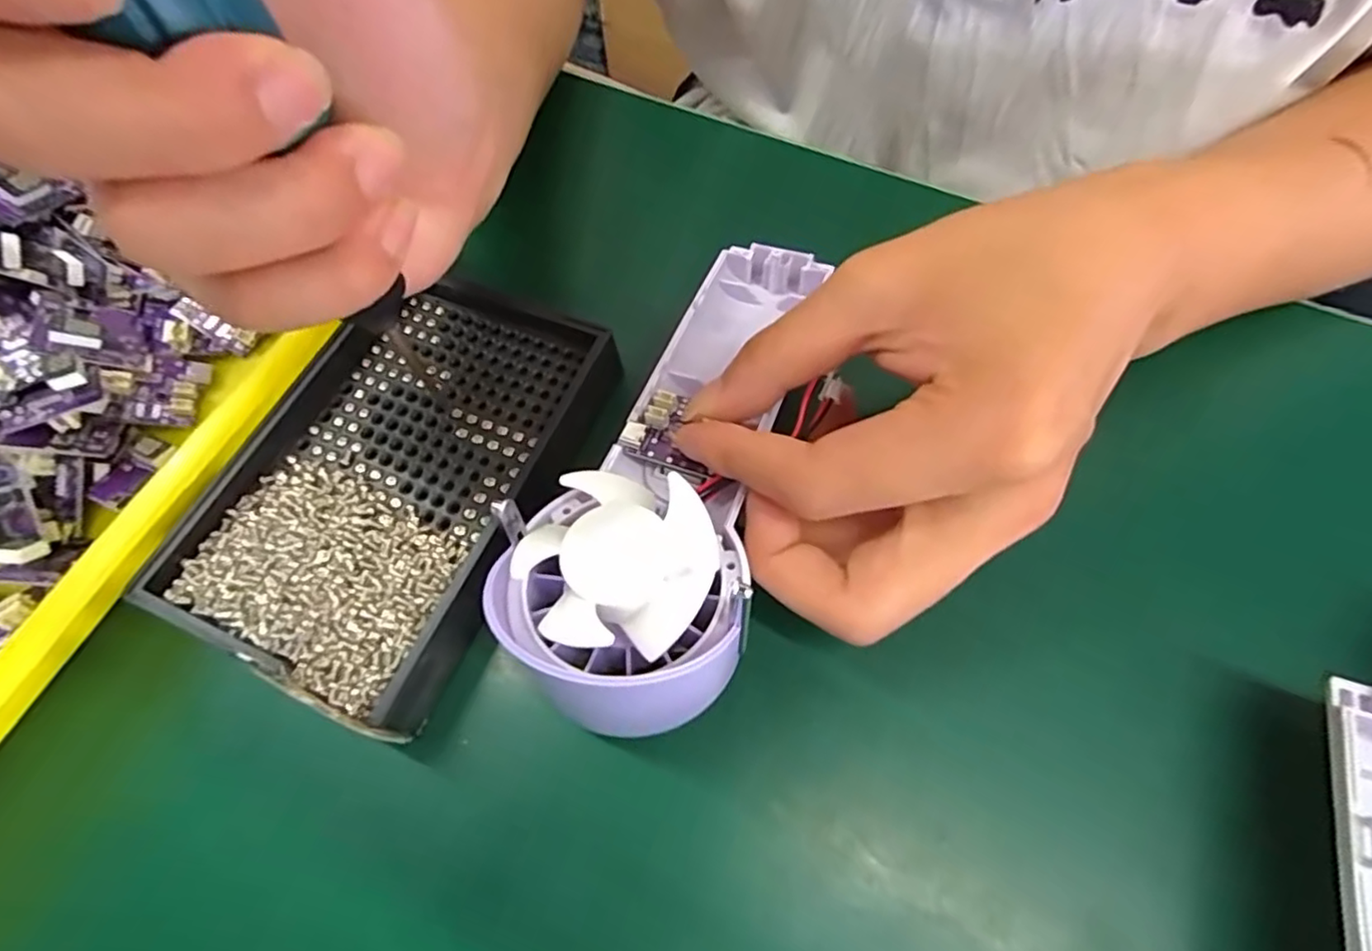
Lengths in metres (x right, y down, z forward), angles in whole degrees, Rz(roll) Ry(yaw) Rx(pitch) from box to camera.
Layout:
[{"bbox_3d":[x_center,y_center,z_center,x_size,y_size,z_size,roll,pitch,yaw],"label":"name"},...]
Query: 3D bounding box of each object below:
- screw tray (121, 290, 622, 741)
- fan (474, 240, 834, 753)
[{"bbox_3d":[-0.089,-0.001,0.207,0.096,0.020,0.135,23,67,13],"label":"screw tray"},{"bbox_3d":[-0.004,-0.014,0.194,0.064,0.027,0.175,12,49,8],"label":"fan"}]

